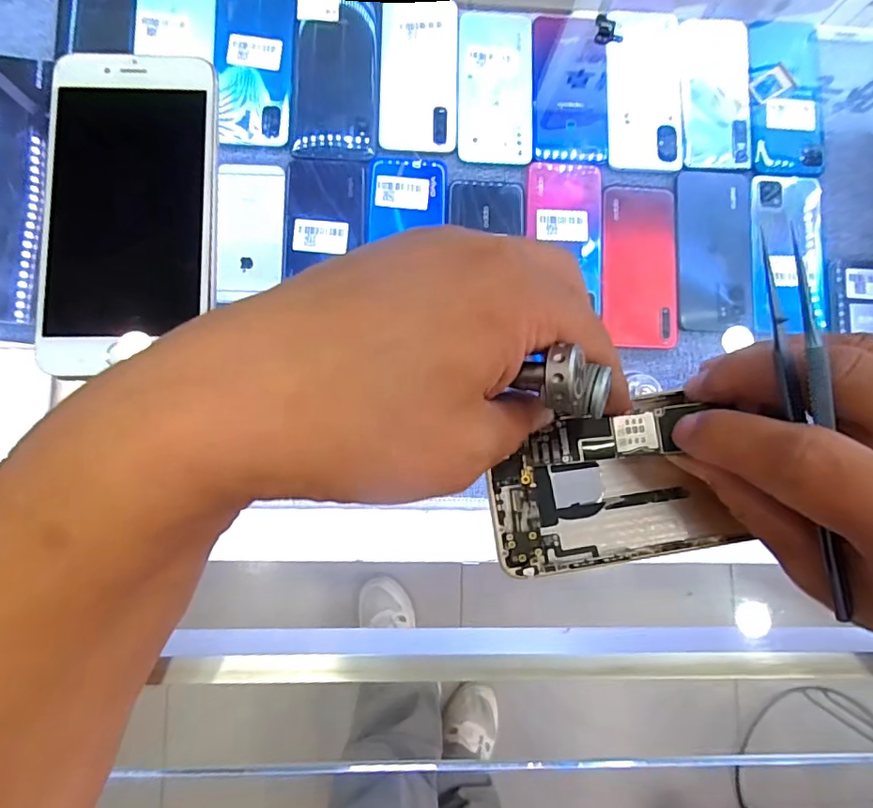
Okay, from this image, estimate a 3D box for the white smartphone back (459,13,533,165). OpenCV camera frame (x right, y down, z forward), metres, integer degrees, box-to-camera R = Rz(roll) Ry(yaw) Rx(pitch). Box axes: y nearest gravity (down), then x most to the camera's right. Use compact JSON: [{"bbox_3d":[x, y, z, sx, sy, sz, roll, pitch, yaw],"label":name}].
[{"bbox_3d":[0.059,-0.317,0.526,0.074,0.004,0.156,0,85,-3],"label":"white smartphone back"}]

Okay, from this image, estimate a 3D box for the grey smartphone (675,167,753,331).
[{"bbox_3d":[0.277,-0.157,0.525,0.071,0.015,0.165,3,85,-3],"label":"grey smartphone"}]

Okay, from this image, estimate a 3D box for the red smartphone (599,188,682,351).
[{"bbox_3d":[0.201,-0.139,0.522,0.078,0.009,0.164,0,85,-3],"label":"red smartphone"}]

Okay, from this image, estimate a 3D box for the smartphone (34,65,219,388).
[{"bbox_3d":[-0.123,-0.078,0.213,0.066,0.005,0.129,-1,85,-3],"label":"smartphone"}]

